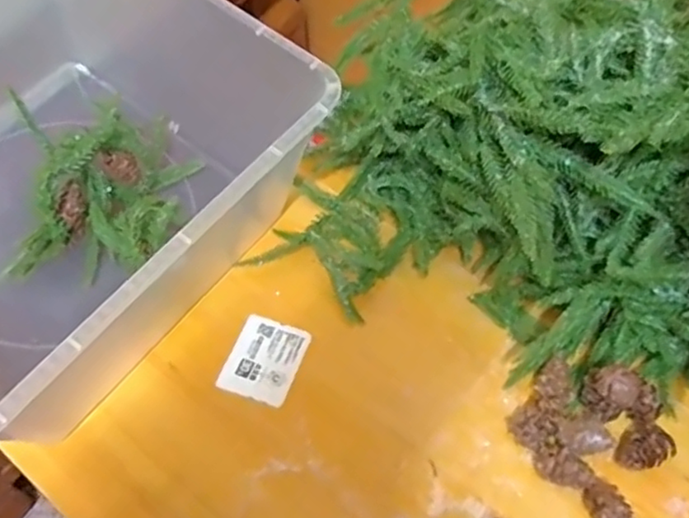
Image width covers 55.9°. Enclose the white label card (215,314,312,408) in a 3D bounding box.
[{"bbox_3d":[-0.055,0.069,0.450,0.048,0.004,0.059,17,58,10],"label":"white label card"}]

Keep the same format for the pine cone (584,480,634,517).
[{"bbox_3d":[0.155,0.149,0.377,0.019,0.018,0.040,-28,59,-15],"label":"pine cone"}]

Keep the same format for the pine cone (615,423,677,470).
[{"bbox_3d":[0.183,0.114,0.396,0.034,0.018,0.025,-23,58,-12],"label":"pine cone"}]

